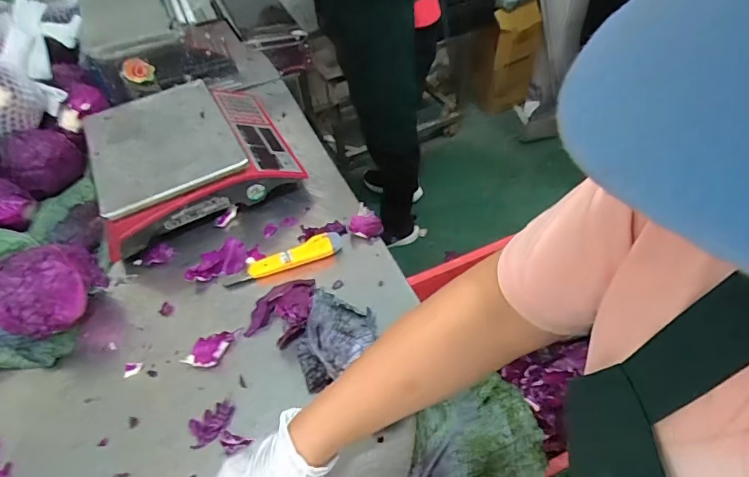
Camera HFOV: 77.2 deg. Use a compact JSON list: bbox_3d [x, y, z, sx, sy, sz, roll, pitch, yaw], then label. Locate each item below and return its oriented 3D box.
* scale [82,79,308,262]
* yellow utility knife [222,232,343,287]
[{"bbox_3d":[-0.297,-0.139,0.778,0.296,0.109,0.285,-22,50,-12],"label":"scale"},{"bbox_3d":[-0.131,0.028,0.673,0.171,0.021,0.037,-15,50,-8],"label":"yellow utility knife"}]

